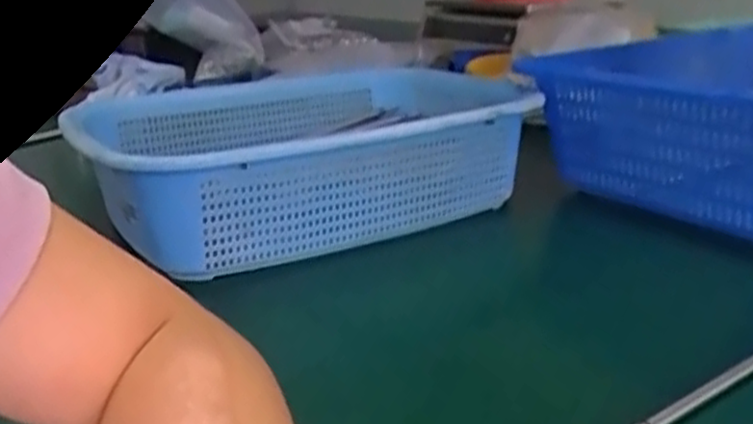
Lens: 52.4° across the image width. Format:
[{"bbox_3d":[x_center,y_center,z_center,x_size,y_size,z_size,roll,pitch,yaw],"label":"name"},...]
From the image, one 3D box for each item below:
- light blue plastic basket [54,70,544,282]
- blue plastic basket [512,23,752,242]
[{"bbox_3d":[-0.052,-0.041,0.586,0.299,0.090,0.228,-12,21,-23],"label":"light blue plastic basket"},{"bbox_3d":[0.330,-0.069,0.615,0.409,0.134,0.251,-14,22,-28],"label":"blue plastic basket"}]

